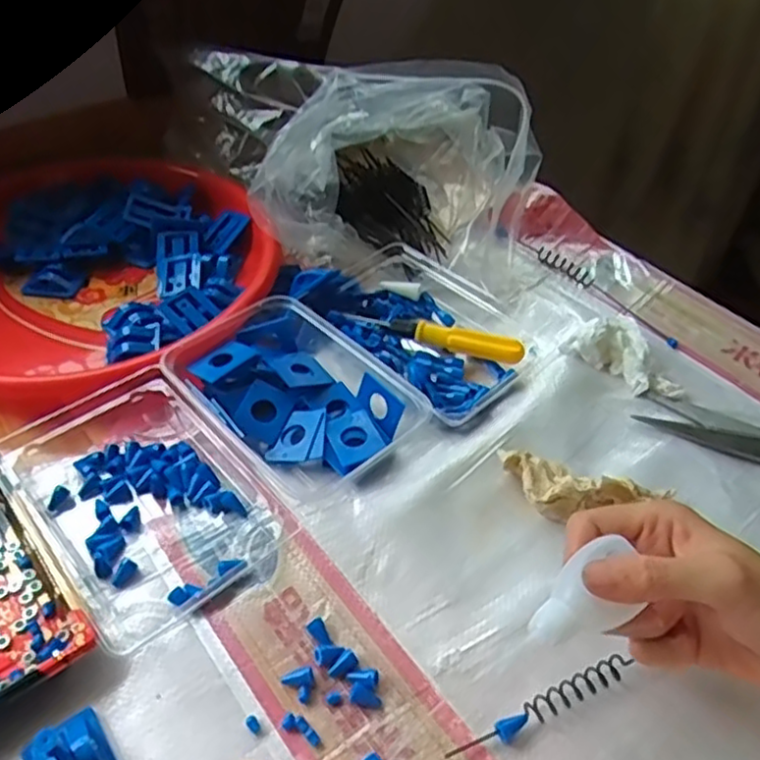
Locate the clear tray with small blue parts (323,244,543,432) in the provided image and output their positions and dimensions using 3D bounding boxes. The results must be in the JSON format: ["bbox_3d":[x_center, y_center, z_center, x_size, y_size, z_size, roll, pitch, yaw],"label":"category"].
[{"bbox_3d":[0.032,-0.041,0.524,0.170,0.031,0.121,35,54,28],"label":"clear tray with small blue parts"}]

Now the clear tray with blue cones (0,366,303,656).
[{"bbox_3d":[-0.149,0.061,0.417,0.121,0.031,0.173,-33,55,-30],"label":"clear tray with blue cones"}]

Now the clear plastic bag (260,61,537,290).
[{"bbox_3d":[0.022,-0.184,0.594,0.209,0.119,0.179,16,47,13],"label":"clear plastic bag"}]

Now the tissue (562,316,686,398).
[{"bbox_3d":[0.185,-0.017,0.506,0.053,0.027,0.082,-22,50,-22],"label":"tissue"}]

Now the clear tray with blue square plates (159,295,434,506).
[{"bbox_3d":[-0.058,0.007,0.467,0.157,0.034,0.117,35,54,28],"label":"clear tray with blue square plates"}]

